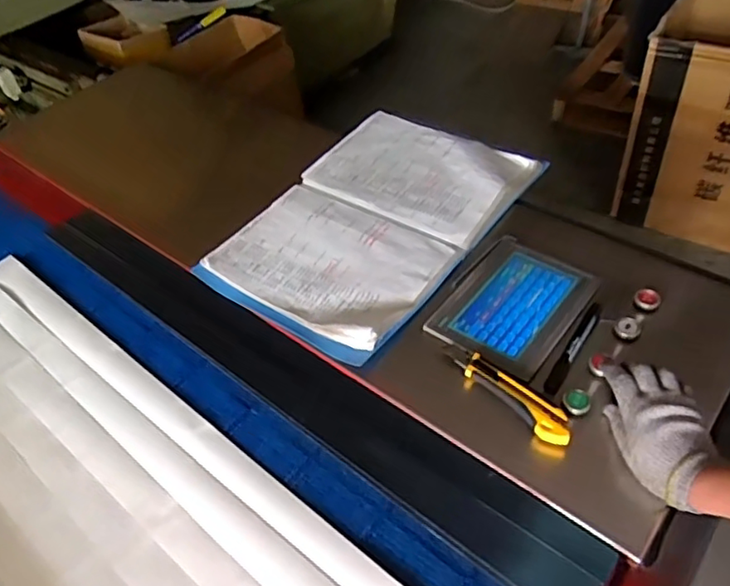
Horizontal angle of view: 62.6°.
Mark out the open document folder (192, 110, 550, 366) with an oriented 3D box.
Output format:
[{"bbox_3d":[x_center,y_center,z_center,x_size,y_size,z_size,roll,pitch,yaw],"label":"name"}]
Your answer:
[{"bbox_3d":[0.011,-0.119,0.871,0.304,0.024,0.442,27,57,27],"label":"open document folder"}]

